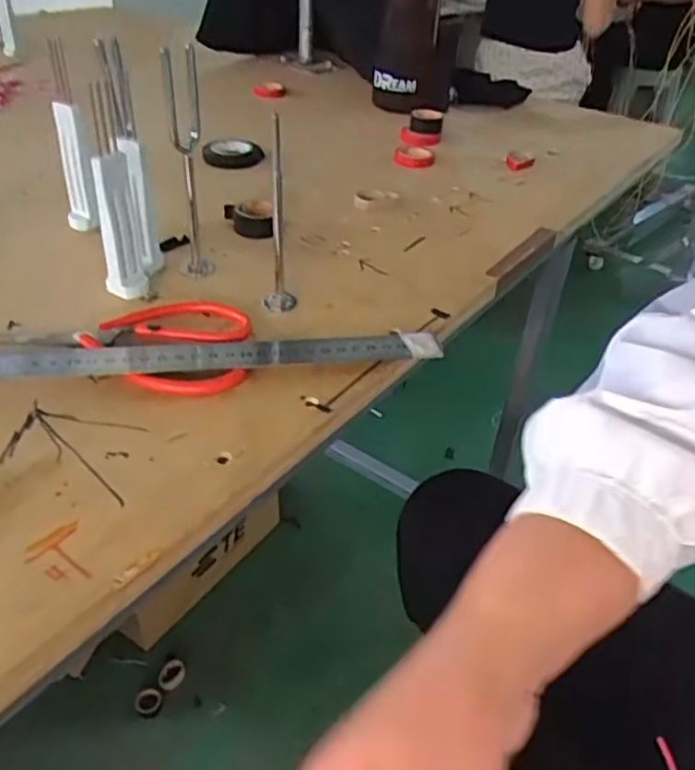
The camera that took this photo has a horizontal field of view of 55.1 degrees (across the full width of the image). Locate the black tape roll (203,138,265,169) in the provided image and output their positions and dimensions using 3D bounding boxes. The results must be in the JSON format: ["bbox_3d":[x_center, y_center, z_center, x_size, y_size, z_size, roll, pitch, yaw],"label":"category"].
[{"bbox_3d":[-0.120,-0.244,0.699,0.061,0.015,0.060,4,39,-3],"label":"black tape roll"}]

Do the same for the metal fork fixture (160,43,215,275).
[{"bbox_3d":[-0.112,-0.151,0.469,0.024,0.152,0.025,-3,40,-12],"label":"metal fork fixture"}]

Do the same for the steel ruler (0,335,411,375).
[{"bbox_3d":[-0.112,-0.019,0.409,0.301,0.008,0.026,-3,50,-12],"label":"steel ruler"}]

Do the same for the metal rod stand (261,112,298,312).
[{"bbox_3d":[-0.044,-0.110,0.444,0.022,0.132,0.023,3,39,-4],"label":"metal rod stand"}]

